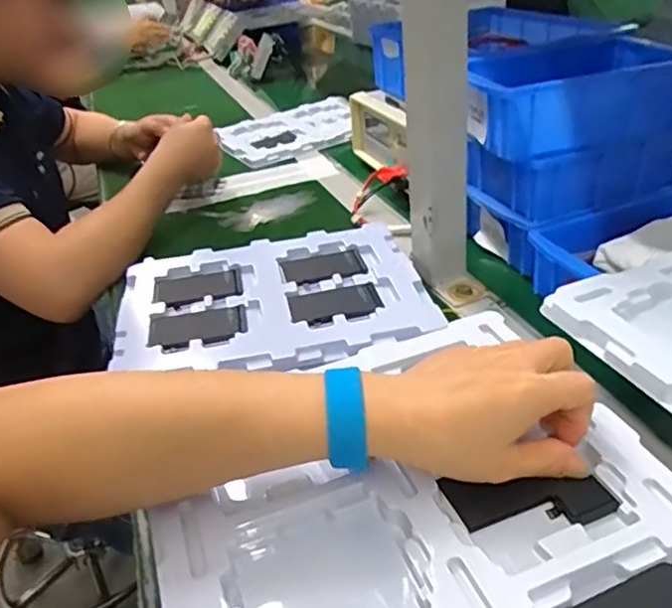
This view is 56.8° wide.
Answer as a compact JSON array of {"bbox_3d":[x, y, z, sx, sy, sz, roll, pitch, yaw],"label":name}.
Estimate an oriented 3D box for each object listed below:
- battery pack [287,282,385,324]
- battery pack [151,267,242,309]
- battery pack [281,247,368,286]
[{"bbox_3d":[0.000,-0.001,0.568,0.083,0.012,0.060,-11,33,-5],"label":"battery pack"},{"bbox_3d":[-0.135,-0.016,0.608,0.084,0.012,0.057,-13,33,-9],"label":"battery pack"},{"bbox_3d":[-0.012,-0.039,0.631,0.083,0.011,0.055,-13,33,-9],"label":"battery pack"}]

